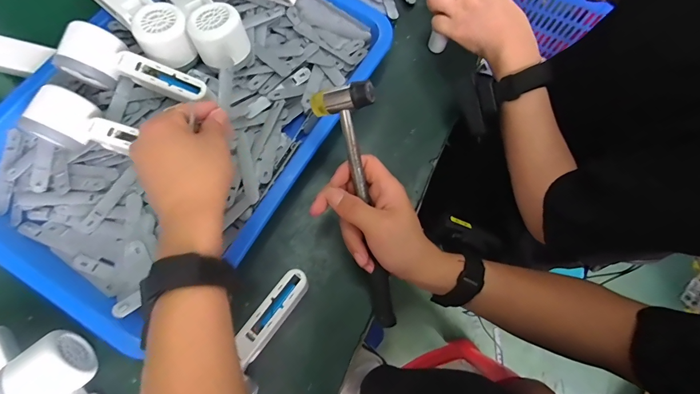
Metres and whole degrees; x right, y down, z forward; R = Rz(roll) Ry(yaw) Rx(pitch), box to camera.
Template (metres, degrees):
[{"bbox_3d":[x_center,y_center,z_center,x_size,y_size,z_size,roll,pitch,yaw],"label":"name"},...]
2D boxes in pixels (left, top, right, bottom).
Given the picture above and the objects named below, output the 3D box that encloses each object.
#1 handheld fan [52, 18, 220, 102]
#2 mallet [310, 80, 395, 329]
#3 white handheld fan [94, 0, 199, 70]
[{"bbox_3d":[-0.229,-0.127,0.389,0.159,0.065,0.060,26,74,7],"label":"handheld fan"},{"bbox_3d":[0.018,0.015,0.347,0.054,0.031,0.239,-14,100,-5],"label":"mallet"},{"bbox_3d":[-0.244,-0.215,0.410,0.057,0.042,0.172,-43,78,-13],"label":"white handheld fan"}]

